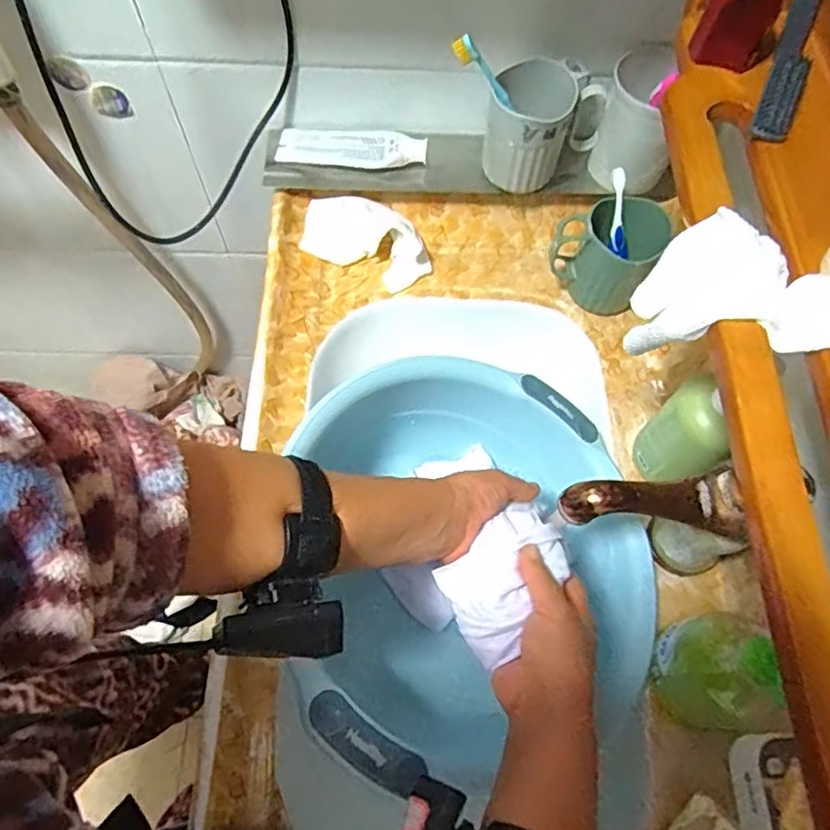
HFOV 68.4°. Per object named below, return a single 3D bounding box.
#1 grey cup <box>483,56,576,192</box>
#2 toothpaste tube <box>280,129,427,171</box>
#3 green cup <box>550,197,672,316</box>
[{"bbox_3d":[0.116,-0.295,0.637,0.080,0.103,0.077,11,65,3],"label":"grey cup"},{"bbox_3d":[-0.072,-0.305,0.691,0.169,0.034,0.042,9,65,2],"label":"toothpaste tube"},{"bbox_3d":[0.206,-0.177,0.661,0.100,0.102,0.082,30,67,11],"label":"green cup"}]

